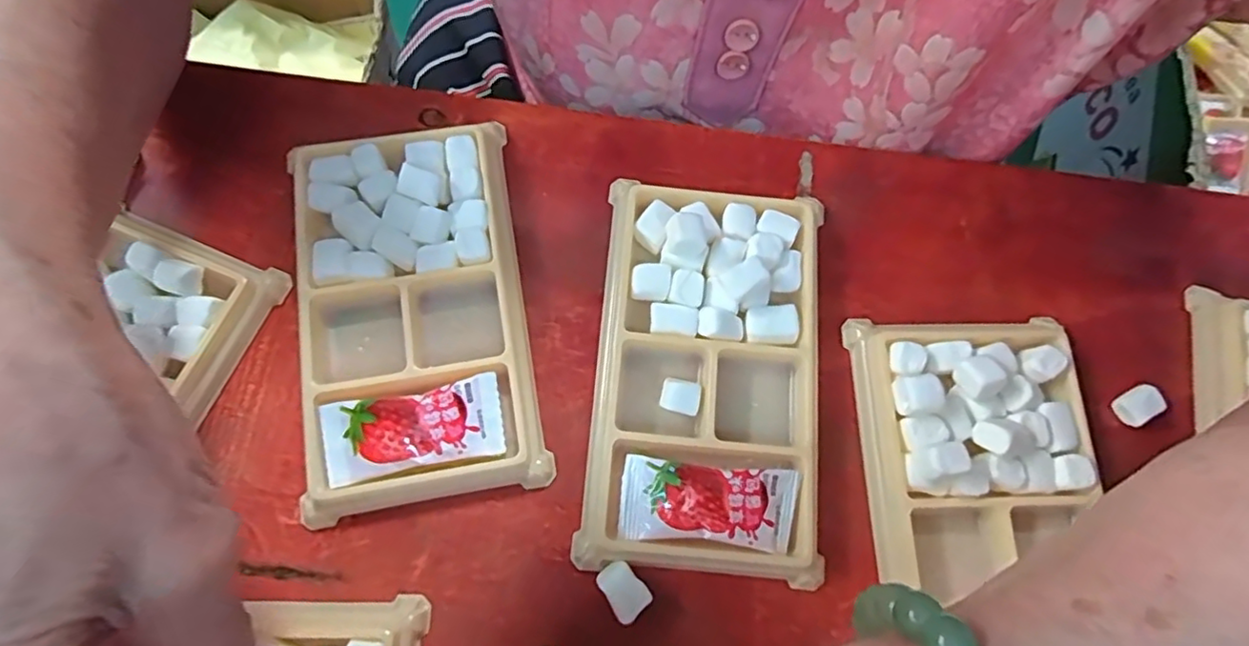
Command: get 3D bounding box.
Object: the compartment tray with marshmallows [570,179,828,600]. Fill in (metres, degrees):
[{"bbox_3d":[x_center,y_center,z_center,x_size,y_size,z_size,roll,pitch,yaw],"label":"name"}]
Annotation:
[{"bbox_3d":[0.028,0.014,0.213,0.073,0.021,0.133,6,72,-1],"label":"compartment tray with marshmallows"}]

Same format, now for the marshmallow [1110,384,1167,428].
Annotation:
[{"bbox_3d":[0.183,0.029,0.222,0.015,0.008,0.011,-29,76,-11],"label":"marshmallow"}]

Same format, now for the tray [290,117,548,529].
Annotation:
[{"bbox_3d":[-0.076,-0.007,0.218,0.080,0.013,0.133,-9,73,-5],"label":"tray"}]

